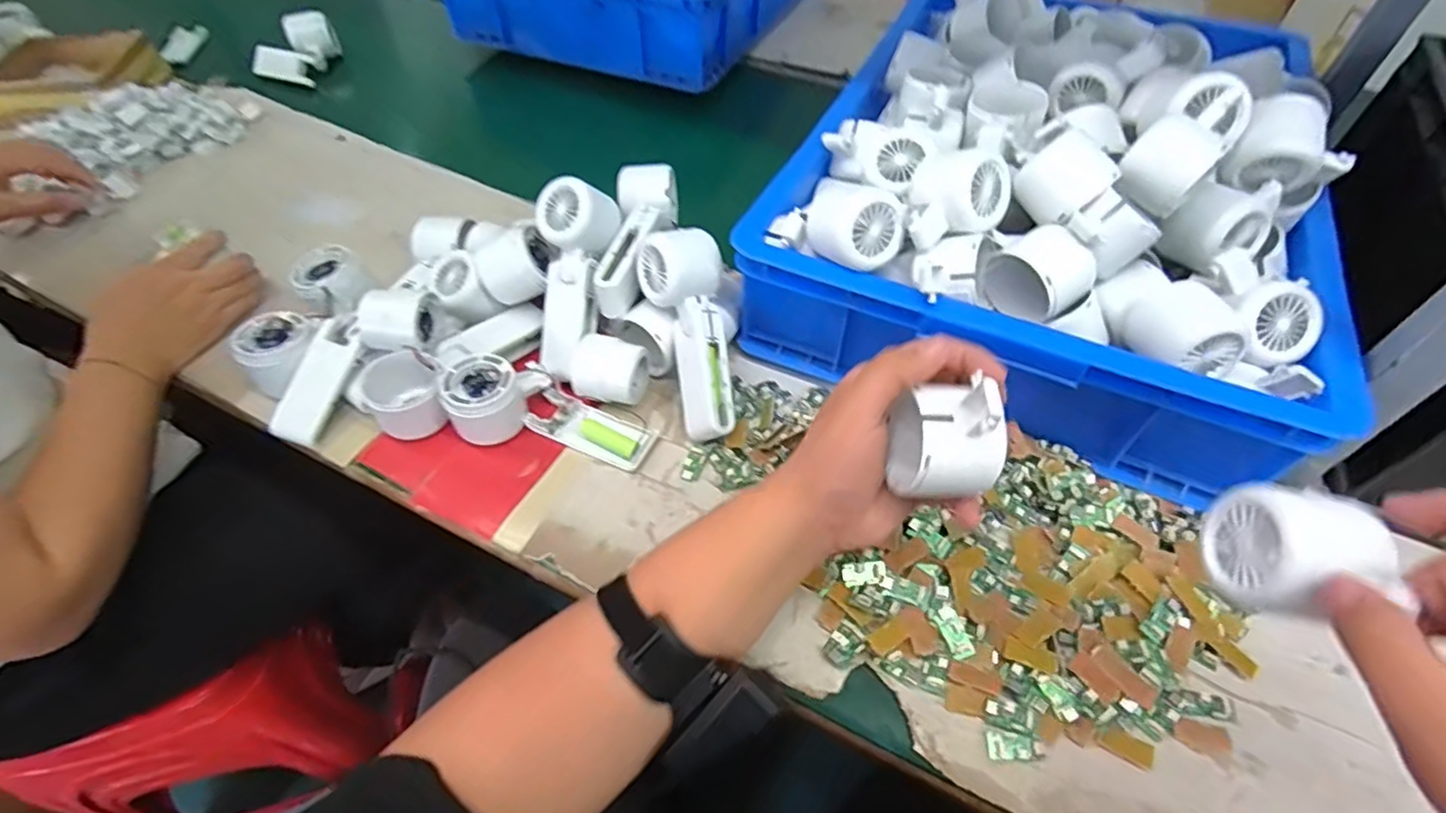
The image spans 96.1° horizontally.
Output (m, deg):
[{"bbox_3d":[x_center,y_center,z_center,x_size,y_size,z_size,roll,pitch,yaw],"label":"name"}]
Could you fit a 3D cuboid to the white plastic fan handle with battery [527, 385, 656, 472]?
[{"bbox_3d":[-0.107,0.019,0.525,0.104,0.016,0.038,20,55,14],"label":"white plastic fan handle with battery"}]

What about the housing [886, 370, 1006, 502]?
[{"bbox_3d":[0.119,0.013,0.339,0.047,0.078,0.059,3,53,1],"label":"housing"}]

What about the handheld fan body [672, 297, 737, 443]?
[{"bbox_3d":[-0.016,-0.029,0.517,0.040,0.027,0.110,-7,84,-6],"label":"handheld fan body"}]

